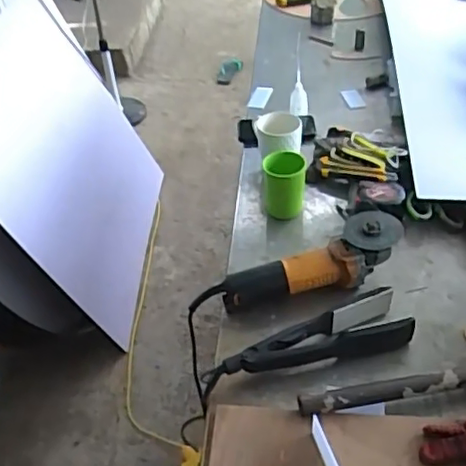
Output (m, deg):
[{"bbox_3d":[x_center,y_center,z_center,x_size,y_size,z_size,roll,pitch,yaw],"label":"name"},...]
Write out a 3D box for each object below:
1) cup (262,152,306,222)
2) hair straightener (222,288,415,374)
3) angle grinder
[{"bbox_3d":[0.094,-0.083,1.084,0.073,0.114,0.072,-4,41,3],"label":"cup"},{"bbox_3d":[0.116,0.148,0.849,0.261,0.048,0.071,-12,42,-7],"label":"hair straightener"},{"bbox_3d":[0.119,0.045,0.931,0.282,0.092,0.087,-11,42,-5],"label":"angle grinder"}]

